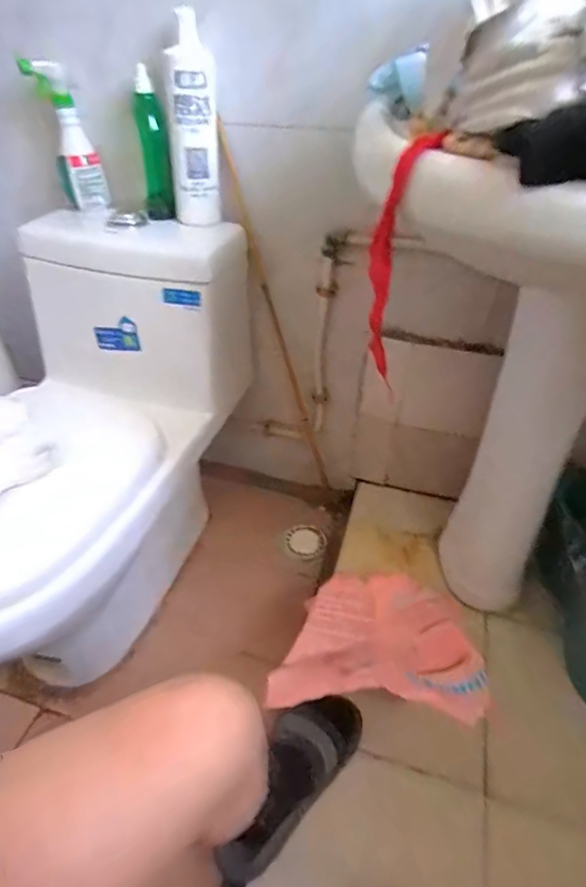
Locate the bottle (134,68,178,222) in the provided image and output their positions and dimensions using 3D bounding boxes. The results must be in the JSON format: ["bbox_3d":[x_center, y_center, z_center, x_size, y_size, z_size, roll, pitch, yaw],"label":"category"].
[{"bbox_3d":[-0.229,-0.475,0.789,0.052,0.204,0.074,-8,43,-9],"label":"bottle"}]

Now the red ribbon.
[{"bbox_3d":[0.093,-0.163,0.450,0.045,0.214,0.015,-2,42,-3],"label":"red ribbon"}]

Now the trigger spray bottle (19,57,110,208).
[{"bbox_3d":[-0.378,-0.509,0.814,0.081,0.209,0.059,-19,46,-20],"label":"trigger spray bottle"}]

